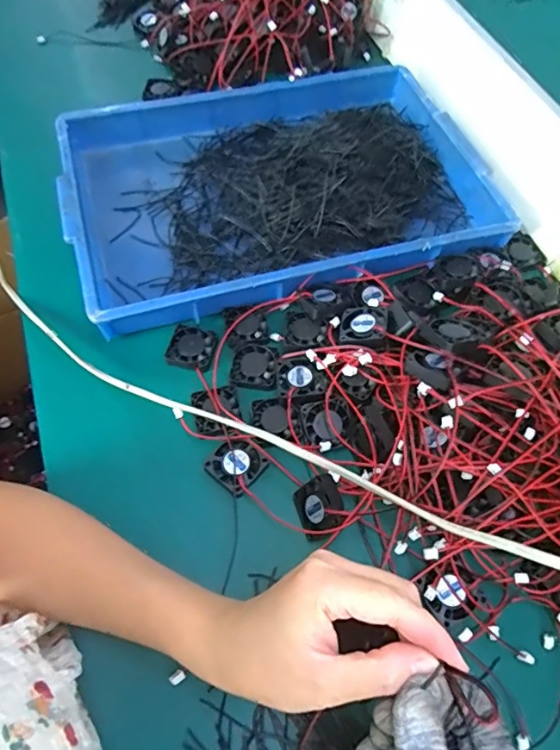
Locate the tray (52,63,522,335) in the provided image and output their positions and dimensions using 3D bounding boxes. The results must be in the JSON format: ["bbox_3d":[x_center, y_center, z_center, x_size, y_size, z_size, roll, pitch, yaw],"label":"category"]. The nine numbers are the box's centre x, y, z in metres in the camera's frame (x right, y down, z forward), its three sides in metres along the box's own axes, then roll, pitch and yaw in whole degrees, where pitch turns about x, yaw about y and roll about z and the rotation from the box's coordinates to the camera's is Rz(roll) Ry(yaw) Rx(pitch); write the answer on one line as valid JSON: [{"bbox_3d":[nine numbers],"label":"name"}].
[{"bbox_3d":[-0.004,-0.210,0.551,0.422,0.045,0.293,-16,63,-9],"label":"tray"}]

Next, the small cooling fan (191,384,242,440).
[{"bbox_3d":[-0.052,0.030,0.428,0.037,0.007,0.044,-16,63,-9],"label":"small cooling fan"}]

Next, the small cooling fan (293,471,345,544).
[{"bbox_3d":[0.030,0.098,0.381,0.011,0.044,0.040,6,49,-43],"label":"small cooling fan"}]

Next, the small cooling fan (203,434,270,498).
[{"bbox_3d":[-0.034,0.072,0.408,0.038,0.008,0.038,39,68,19],"label":"small cooling fan"}]

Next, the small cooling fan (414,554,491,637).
[{"bbox_3d":[0.120,0.153,0.358,0.039,0.013,0.040,-29,65,-15],"label":"small cooling fan"}]

